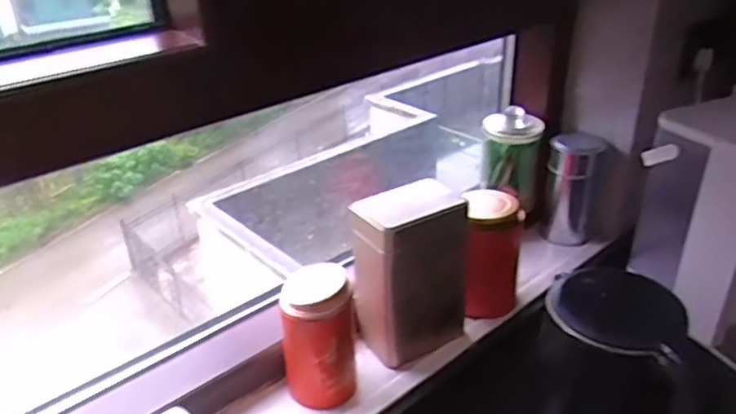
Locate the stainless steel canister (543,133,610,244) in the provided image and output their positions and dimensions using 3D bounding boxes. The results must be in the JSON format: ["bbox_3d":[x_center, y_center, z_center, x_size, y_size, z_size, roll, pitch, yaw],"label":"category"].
[{"bbox_3d":[0.331,-0.028,1.011,0.081,0.184,0.073,6,29,13],"label":"stainless steel canister"}]

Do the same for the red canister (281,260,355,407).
[{"bbox_3d":[-0.057,0.143,0.722,0.080,0.170,0.070,-4,28,-5],"label":"red canister"}]

